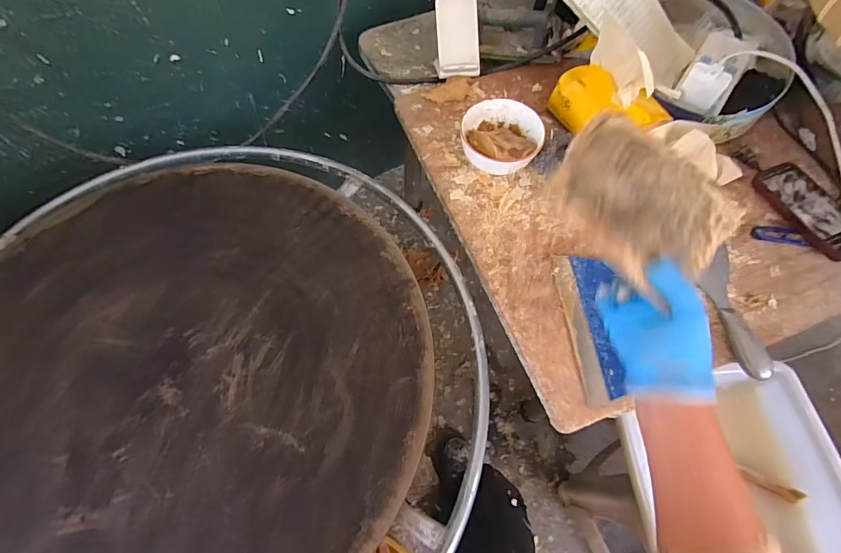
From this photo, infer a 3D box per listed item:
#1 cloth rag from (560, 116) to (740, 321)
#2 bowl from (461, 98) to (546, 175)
[{"bbox_3d":[0.202,-0.070,0.384,0.158,0.008,0.151,41,68,6],"label":"cloth rag"},{"bbox_3d":[0.116,-0.199,0.631,0.113,0.058,0.108,1,65,-2],"label":"bowl"}]

